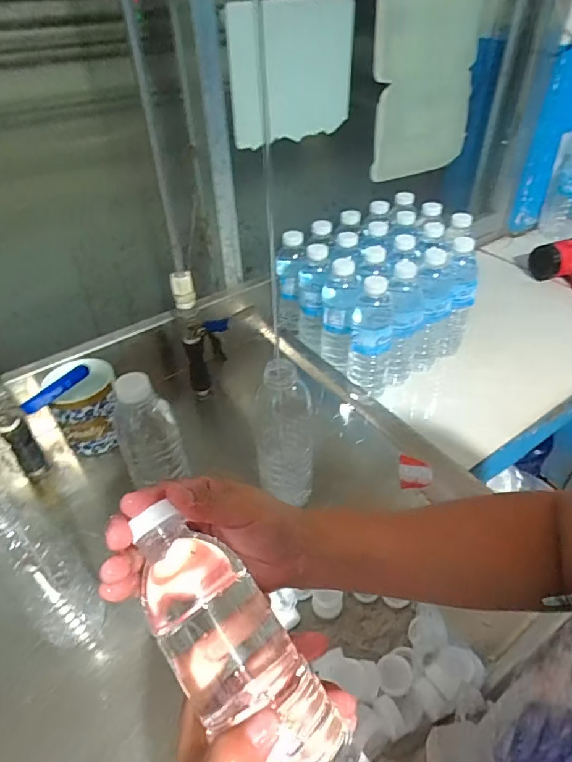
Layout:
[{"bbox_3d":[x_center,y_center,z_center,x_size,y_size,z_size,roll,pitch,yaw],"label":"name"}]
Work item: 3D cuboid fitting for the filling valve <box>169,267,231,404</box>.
[{"bbox_3d":[-0.119,-0.058,0.675,0.054,0.203,0.061,-13,42,-12],"label":"filling valve"}]

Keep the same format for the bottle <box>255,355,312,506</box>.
[{"bbox_3d":[-0.001,0.052,0.518,0.059,0.169,0.060,-1,41,2],"label":"bottle"}]

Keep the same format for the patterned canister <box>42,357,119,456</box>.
[{"bbox_3d":[-0.261,0.031,0.648,0.098,0.087,0.094,-19,43,-18],"label":"patterned canister"}]

